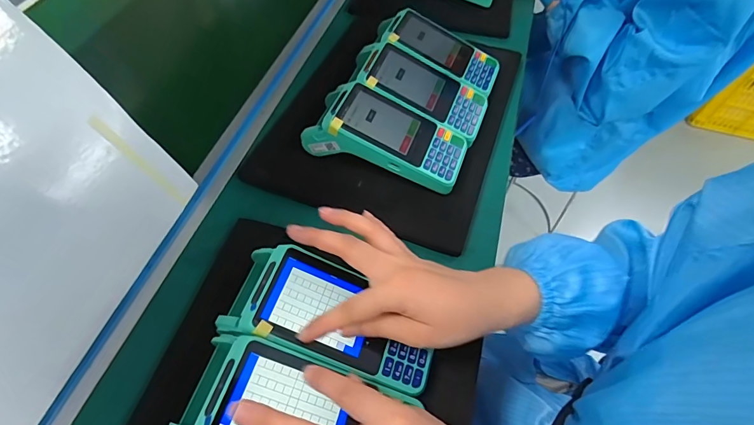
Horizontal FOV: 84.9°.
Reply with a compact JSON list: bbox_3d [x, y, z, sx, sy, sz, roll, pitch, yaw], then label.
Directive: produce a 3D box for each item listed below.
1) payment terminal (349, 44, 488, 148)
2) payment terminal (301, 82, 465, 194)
[{"bbox_3d":[0.047,-0.144,0.497,0.169,0.045,0.082,28,59,0],"label":"payment terminal"},{"bbox_3d":[0.012,-0.087,0.448,0.168,0.049,0.078,19,58,9],"label":"payment terminal"}]

